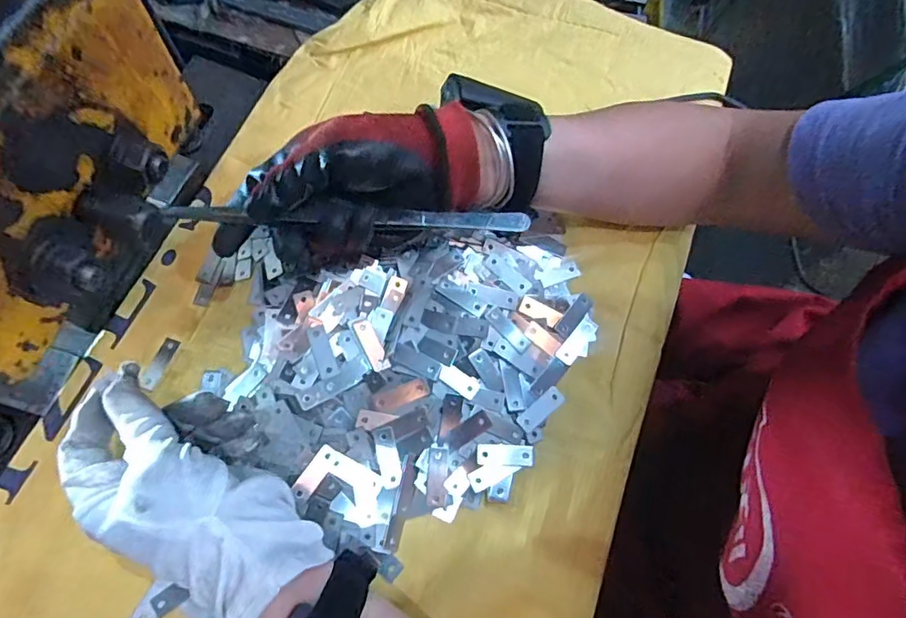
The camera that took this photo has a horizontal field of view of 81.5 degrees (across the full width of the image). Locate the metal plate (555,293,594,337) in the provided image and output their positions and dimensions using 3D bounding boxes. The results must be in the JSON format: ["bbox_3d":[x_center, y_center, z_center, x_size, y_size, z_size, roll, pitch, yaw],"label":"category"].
[{"bbox_3d":[0.084,0.003,0.361,0.011,0.004,0.035,38,72,12],"label":"metal plate"}]

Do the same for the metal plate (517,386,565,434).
[{"bbox_3d":[0.057,0.064,0.336,0.035,0.004,0.013,-39,75,-16],"label":"metal plate"}]

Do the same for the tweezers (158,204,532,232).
[{"bbox_3d":[-0.063,-0.055,0.320,0.218,0.008,0.012,2,68,-1],"label":"tweezers"}]

